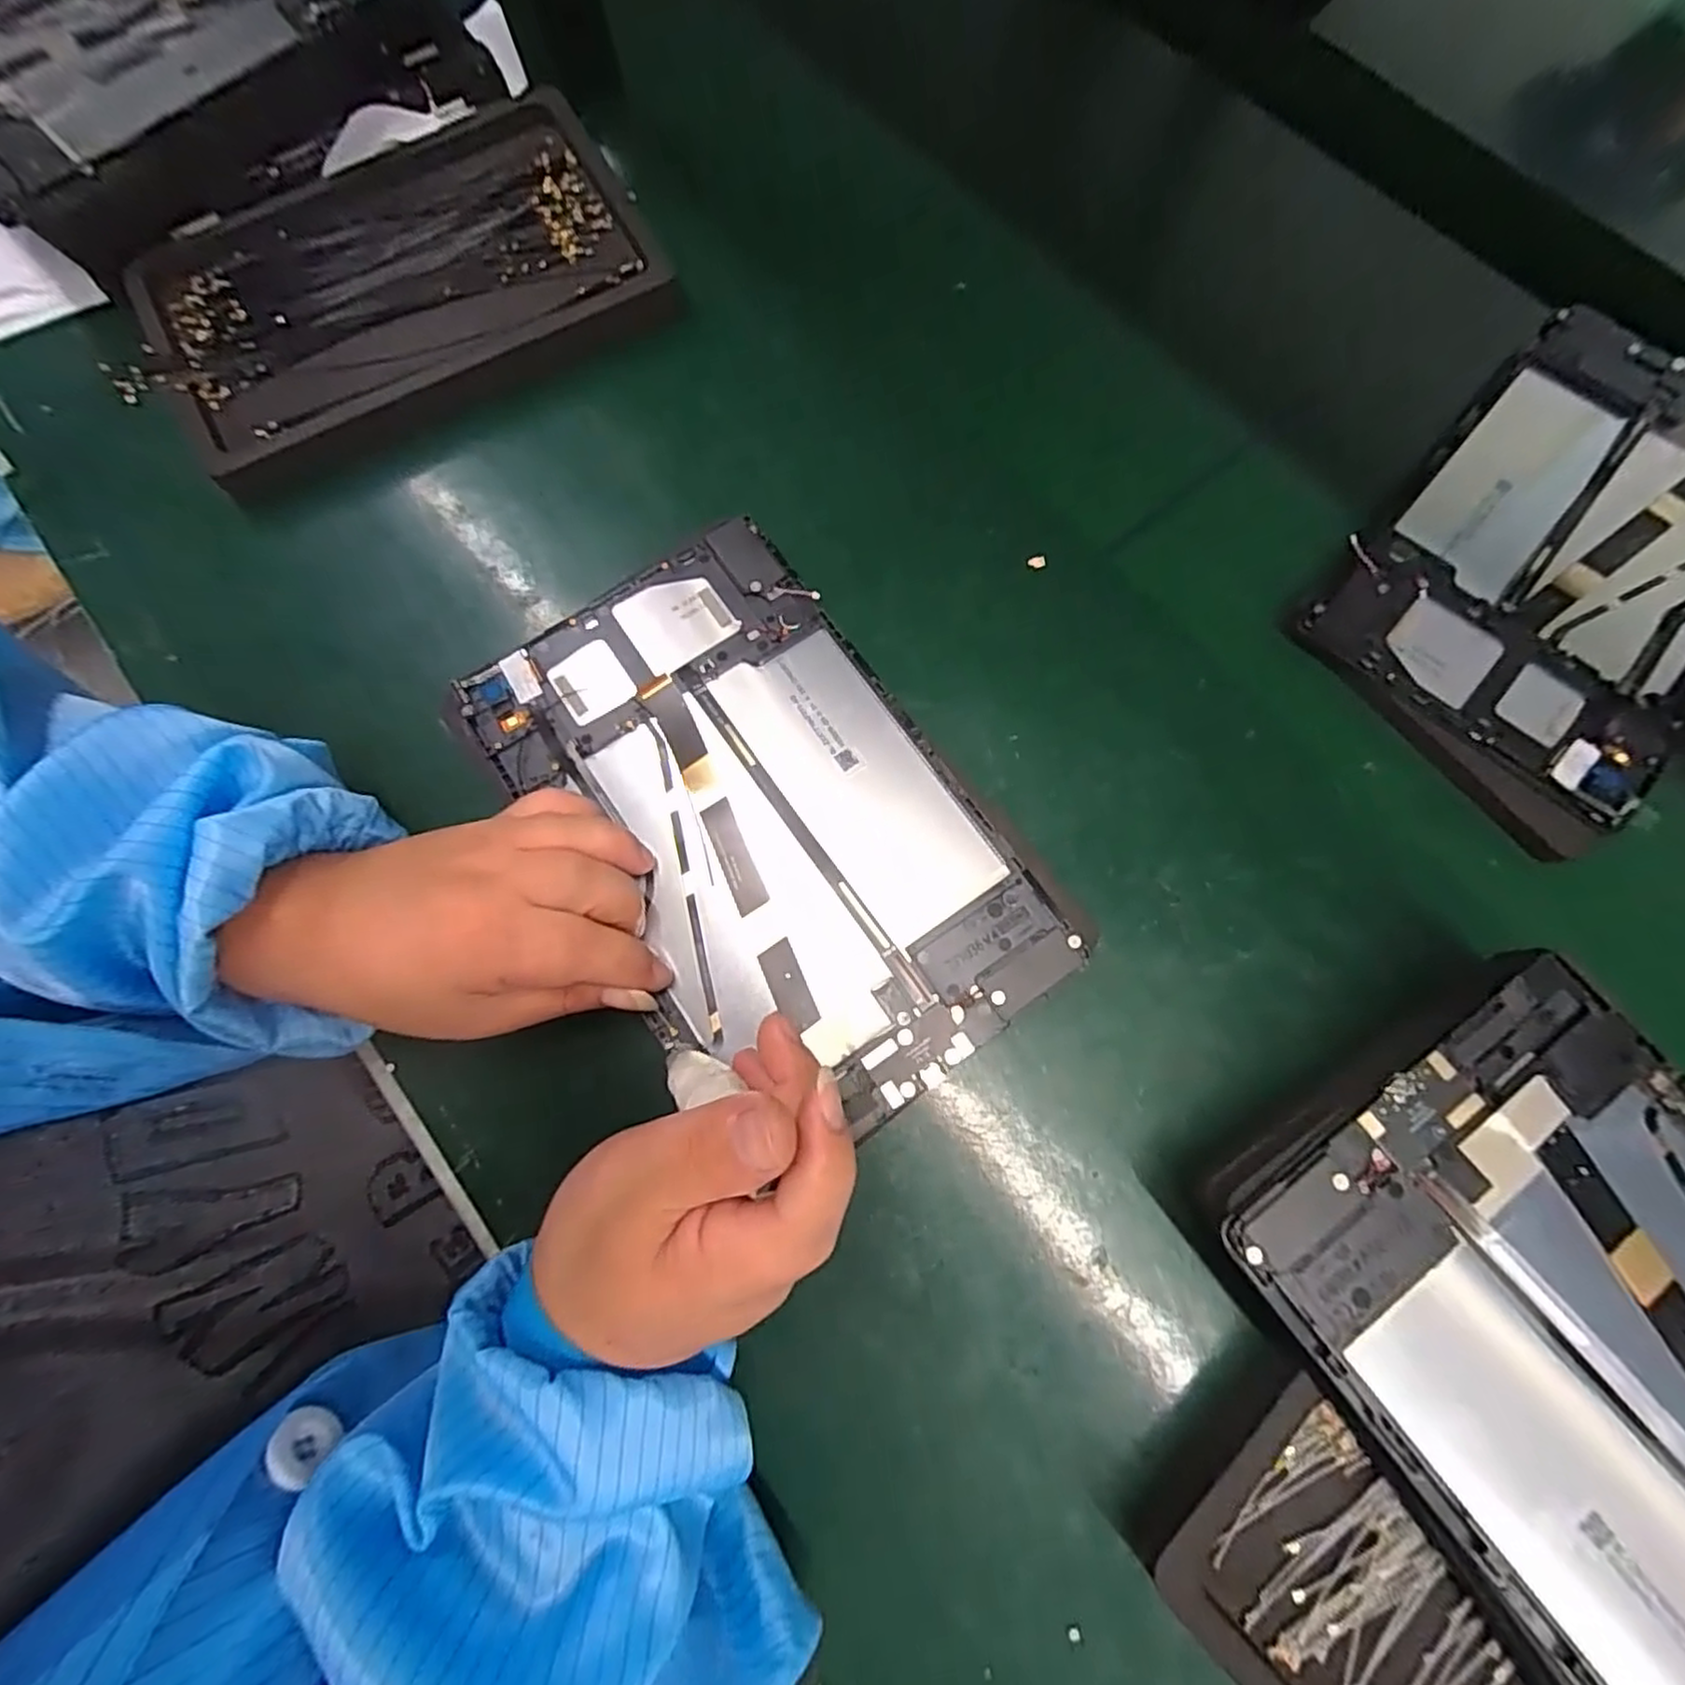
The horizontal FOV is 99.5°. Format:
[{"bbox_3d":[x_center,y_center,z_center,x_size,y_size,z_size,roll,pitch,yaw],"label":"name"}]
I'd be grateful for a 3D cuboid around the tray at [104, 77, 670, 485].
[{"bbox_3d":[-0.229,-0.284,0.371,0.253,0.030,0.154,-26,77,-5],"label":"tray"}]

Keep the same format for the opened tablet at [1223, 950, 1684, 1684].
[{"bbox_3d":[0.248,0.171,0.204,0.147,0.011,0.240,-36,78,-7],"label":"opened tablet"}]

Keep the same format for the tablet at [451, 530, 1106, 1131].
[{"bbox_3d":[-0.032,-0.012,0.283,0.145,0.007,0.238,-36,78,-7],"label":"tablet"}]

